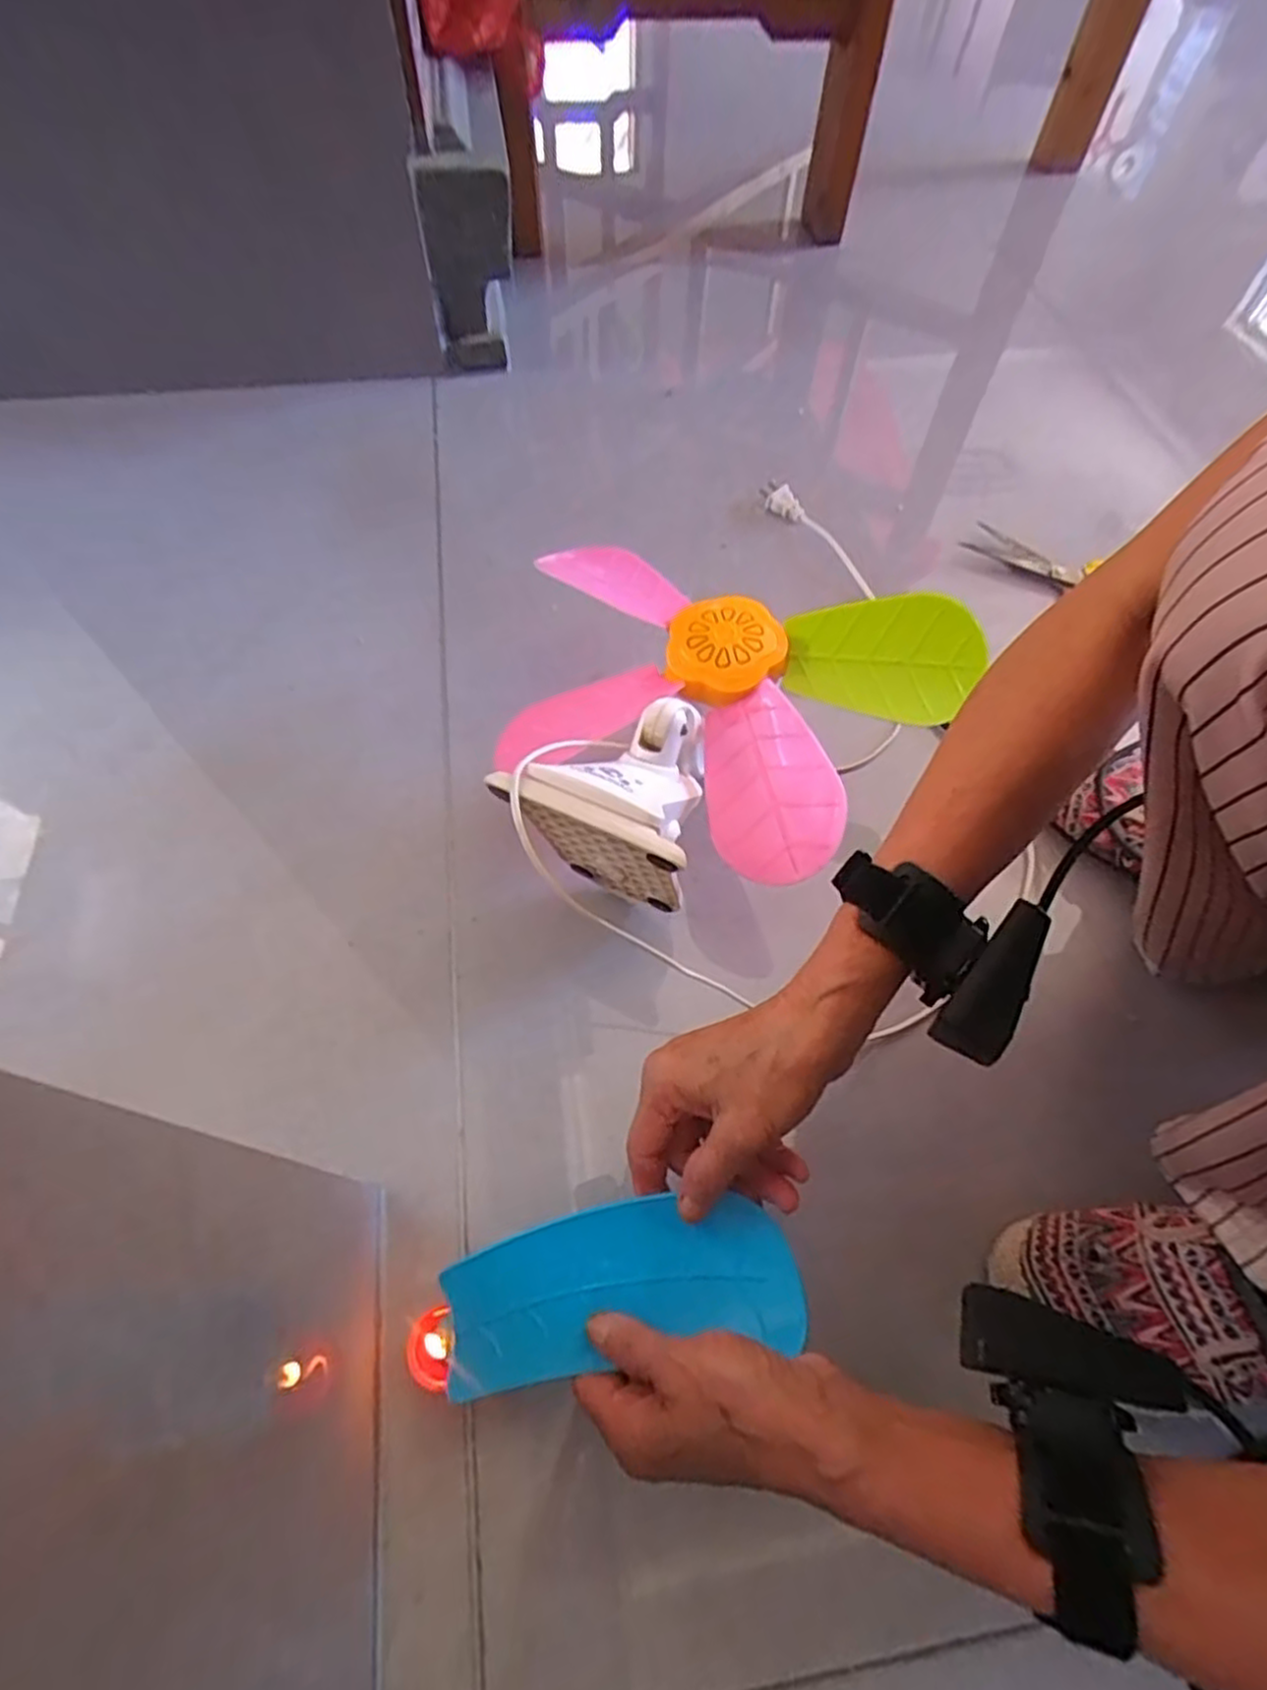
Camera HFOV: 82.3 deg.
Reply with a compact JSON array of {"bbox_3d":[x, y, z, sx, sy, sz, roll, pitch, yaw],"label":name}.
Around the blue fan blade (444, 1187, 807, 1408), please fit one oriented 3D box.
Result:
[{"bbox_3d":[-0.008,0.199,0.329,0.158,0.006,0.062,-14,69,4],"label":"blue fan blade"}]

